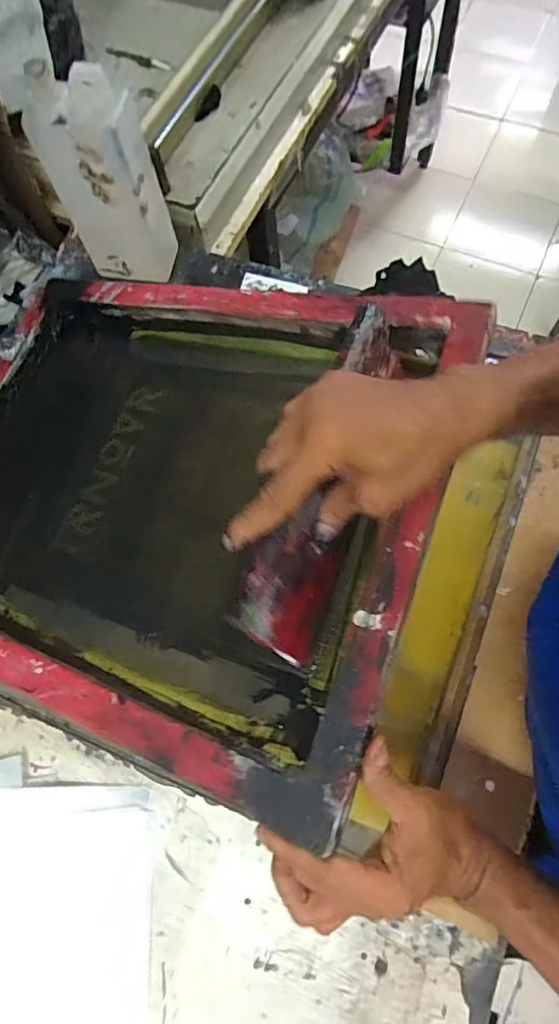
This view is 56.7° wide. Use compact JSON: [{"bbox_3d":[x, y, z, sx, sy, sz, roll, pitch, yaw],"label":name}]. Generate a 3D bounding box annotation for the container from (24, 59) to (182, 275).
[{"bbox_3d":[-0.184,-0.352,0.563,0.104,0.226,0.059,9,72,7],"label":"container"}]

